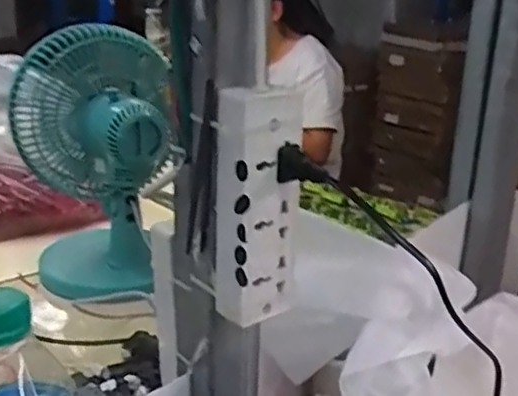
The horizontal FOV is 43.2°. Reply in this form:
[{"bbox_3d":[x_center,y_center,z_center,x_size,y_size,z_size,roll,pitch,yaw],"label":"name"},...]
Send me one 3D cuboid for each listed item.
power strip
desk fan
[{"bbox_3d":[-0.002,0.005,0.454,0.036,0.160,0.052,17,24,38],"label":"power strip"},{"bbox_3d":[-0.221,-0.041,0.855,0.183,0.325,0.194,-5,20,-18],"label":"desk fan"}]

